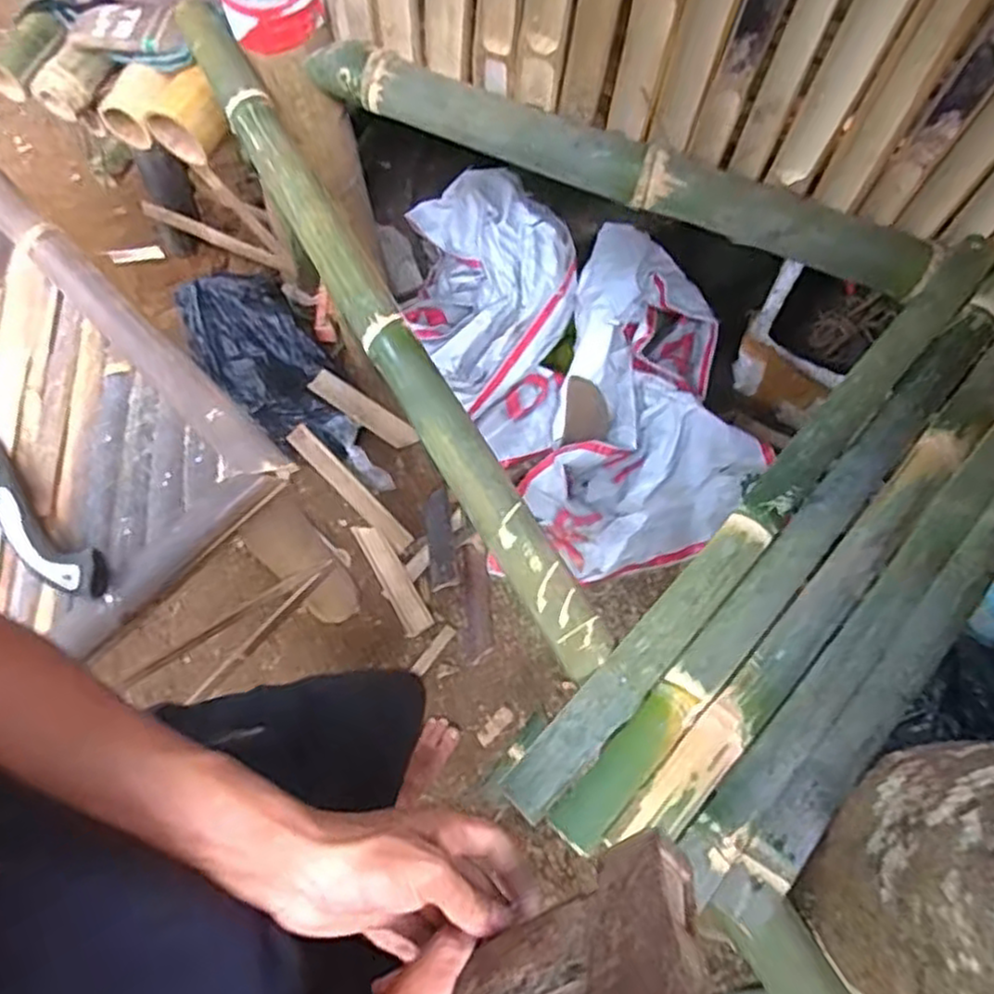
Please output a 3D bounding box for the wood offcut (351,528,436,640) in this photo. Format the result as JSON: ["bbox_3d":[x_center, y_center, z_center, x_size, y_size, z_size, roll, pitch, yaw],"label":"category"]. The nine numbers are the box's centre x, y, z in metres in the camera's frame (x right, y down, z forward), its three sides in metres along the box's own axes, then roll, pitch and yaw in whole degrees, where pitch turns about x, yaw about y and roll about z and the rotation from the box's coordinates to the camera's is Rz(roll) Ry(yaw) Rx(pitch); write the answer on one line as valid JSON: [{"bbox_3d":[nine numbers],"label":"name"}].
[{"bbox_3d":[-0.201,0.153,1.373,0.054,0.016,0.235,-32,79,-7],"label":"wood offcut"}]

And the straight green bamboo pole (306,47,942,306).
[{"bbox_3d":[0.128,-0.386,0.841,0.737,0.069,0.085,23,67,9],"label":"straight green bamboo pole"}]

